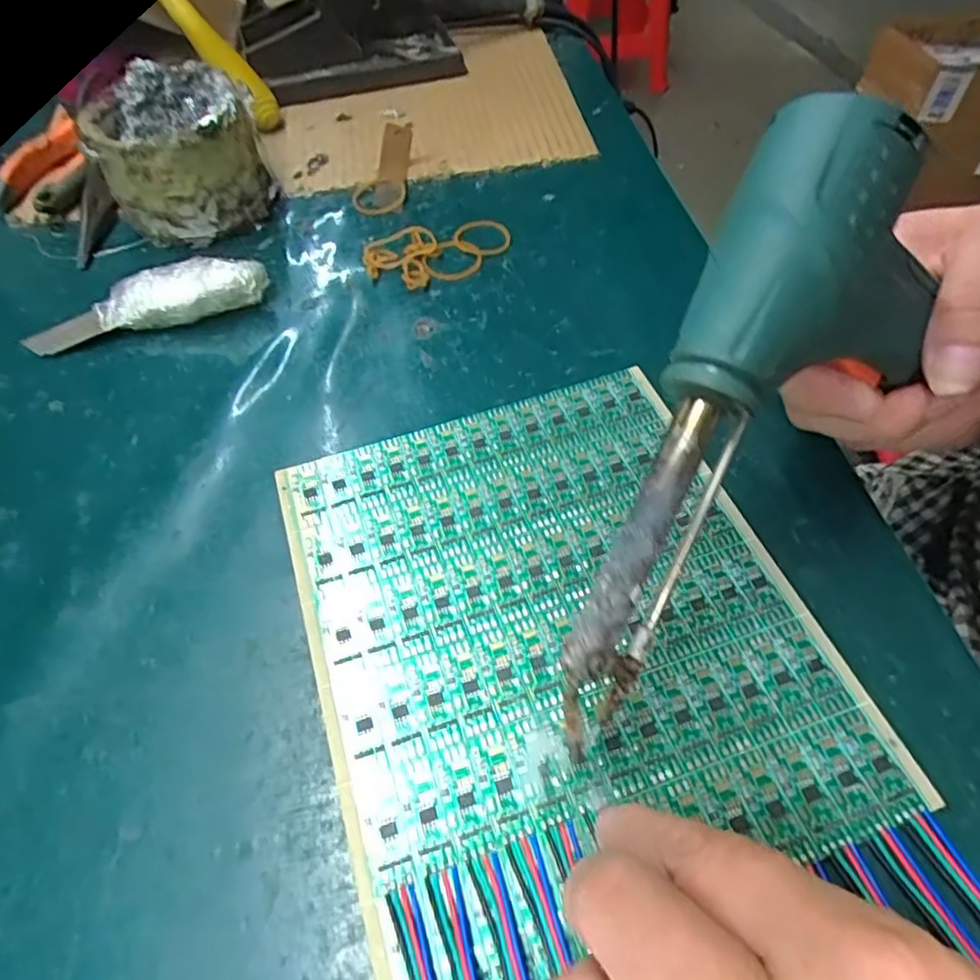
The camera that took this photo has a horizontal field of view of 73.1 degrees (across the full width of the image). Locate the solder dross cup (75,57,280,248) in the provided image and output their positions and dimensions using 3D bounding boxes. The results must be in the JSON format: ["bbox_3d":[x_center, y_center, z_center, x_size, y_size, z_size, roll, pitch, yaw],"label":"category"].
[{"bbox_3d":[-0.168,-0.185,0.358,0.085,0.077,0.068,-27,57,-15],"label":"solder dross cup"}]

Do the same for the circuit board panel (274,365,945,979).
[{"bbox_3d":[0.021,0.041,0.233,0.165,0.004,0.189,-17,55,-9],"label":"circuit board panel"}]

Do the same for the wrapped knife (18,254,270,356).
[{"bbox_3d":[-0.172,-0.093,0.328,0.118,0.025,0.024,-12,55,-5],"label":"wrapped knife"}]

